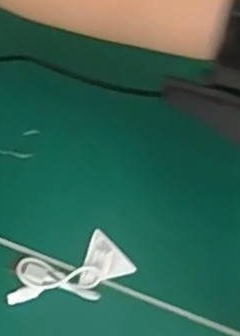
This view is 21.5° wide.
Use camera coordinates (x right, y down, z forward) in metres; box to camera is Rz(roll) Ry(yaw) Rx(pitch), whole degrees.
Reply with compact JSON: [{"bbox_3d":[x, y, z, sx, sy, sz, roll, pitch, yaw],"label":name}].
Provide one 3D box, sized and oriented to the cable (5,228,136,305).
[{"bbox_3d":[-0.039,0.080,0.475,0.093,0.010,0.046,-22,75,-9],"label":"cable"}]

